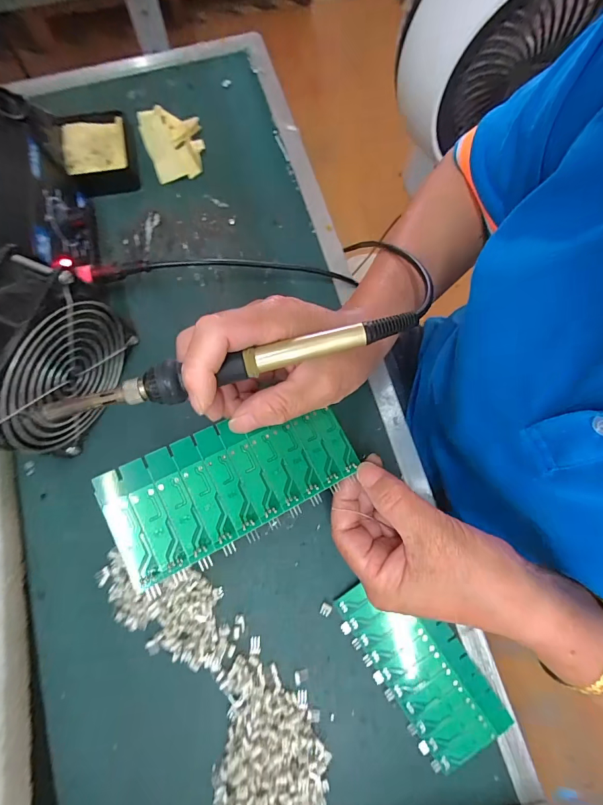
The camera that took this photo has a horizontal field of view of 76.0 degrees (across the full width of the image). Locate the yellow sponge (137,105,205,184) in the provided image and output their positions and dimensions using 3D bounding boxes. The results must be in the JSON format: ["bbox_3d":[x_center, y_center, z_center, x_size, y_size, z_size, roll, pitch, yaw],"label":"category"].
[{"bbox_3d":[-0.126,-0.257,0.382,0.056,0.018,0.070,-20,78,-6],"label":"yellow sponge"}]

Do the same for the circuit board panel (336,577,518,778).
[{"bbox_3d":[0.089,0.197,0.294,0.066,0.014,0.136,-34,80,-9],"label":"circuit board panel"}]

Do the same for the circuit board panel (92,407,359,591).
[{"bbox_3d":[-0.035,0.043,0.220,0.136,0.004,0.062,-17,77,-18],"label":"circuit board panel"}]

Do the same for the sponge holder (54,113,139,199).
[{"bbox_3d":[-0.195,-0.239,0.373,0.061,0.026,0.078,-14,77,-5],"label":"sponge holder"}]

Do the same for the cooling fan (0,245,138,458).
[{"bbox_3d":[-0.183,-0.023,0.279,0.053,0.117,0.113,14,76,2],"label":"cooling fan"}]

